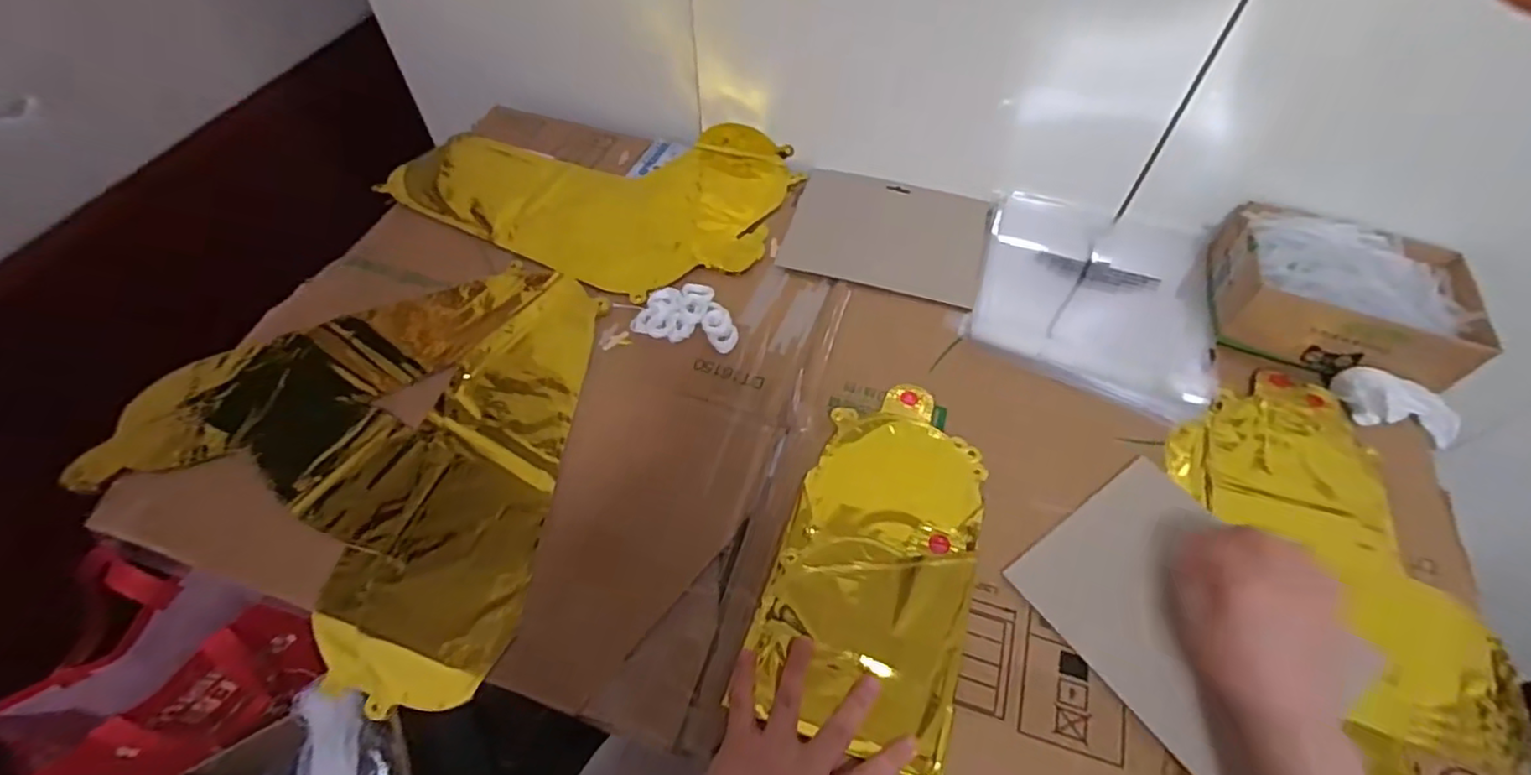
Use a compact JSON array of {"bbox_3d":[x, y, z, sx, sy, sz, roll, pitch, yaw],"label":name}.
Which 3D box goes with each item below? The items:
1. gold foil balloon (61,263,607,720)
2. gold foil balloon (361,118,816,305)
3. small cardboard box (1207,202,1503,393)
[{"bbox_3d":[-0.338,0.041,0.534,0.375,0.042,0.357,6,55,4],"label":"gold foil balloon"},{"bbox_3d":[-0.188,-0.218,0.710,0.416,0.045,0.252,18,57,12],"label":"gold foil balloon"},{"bbox_3d":[0.506,-0.085,0.574,0.191,0.075,0.137,13,56,8],"label":"small cardboard box"}]

